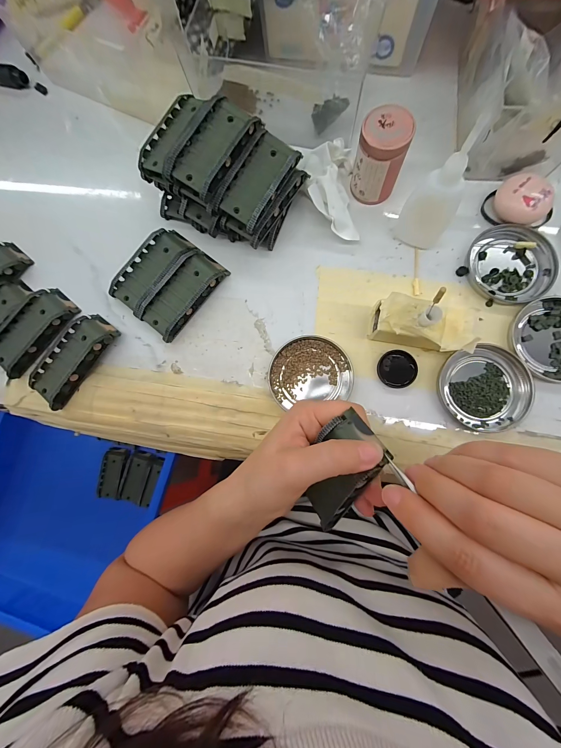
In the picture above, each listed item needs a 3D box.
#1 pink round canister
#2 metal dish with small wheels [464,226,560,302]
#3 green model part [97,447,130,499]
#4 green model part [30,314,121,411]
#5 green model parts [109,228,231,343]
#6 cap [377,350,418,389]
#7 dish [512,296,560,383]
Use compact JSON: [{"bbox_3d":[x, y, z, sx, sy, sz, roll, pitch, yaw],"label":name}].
[{"bbox_3d":[0.095,-0.205,0.268,0.044,0.064,0.041,-1,82,4],"label":"pink round canister"},{"bbox_3d":[0.225,-0.107,0.271,0.078,0.007,0.077,-1,82,4],"label":"metal dish with small wheels"},{"bbox_3d":[-0.338,0.201,0.565,0.049,0.019,0.096,6,82,5],"label":"green model part"},{"bbox_3d":[-0.215,-0.018,0.287,0.048,0.020,0.096,35,86,8],"label":"green model part"},{"bbox_3d":[-0.119,-0.099,0.293,0.089,0.018,0.096,39,87,8],"label":"green model parts"},{"bbox_3d":[0.112,-0.005,0.267,0.036,0.006,0.035,-1,82,4],"label":"cap"},{"bbox_3d":[0.258,-0.033,0.258,0.073,0.006,0.077,-1,82,4],"label":"dish"}]

